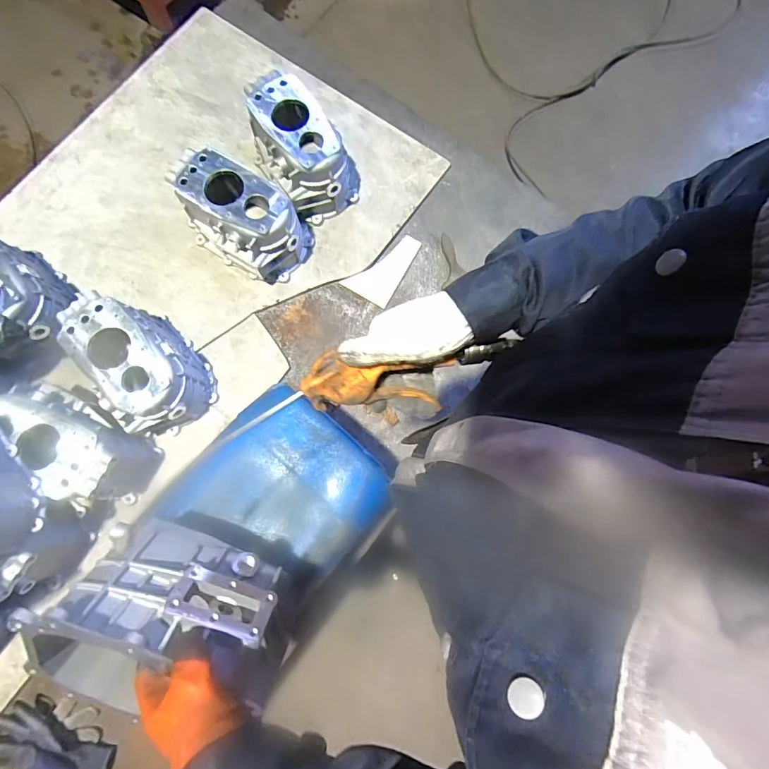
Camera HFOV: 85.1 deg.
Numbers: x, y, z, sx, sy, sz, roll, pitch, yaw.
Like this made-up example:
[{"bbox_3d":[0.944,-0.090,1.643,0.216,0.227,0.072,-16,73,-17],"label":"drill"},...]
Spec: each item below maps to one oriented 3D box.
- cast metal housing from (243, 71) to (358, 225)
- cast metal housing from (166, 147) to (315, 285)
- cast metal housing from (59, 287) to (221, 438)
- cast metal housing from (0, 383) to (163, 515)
[{"bbox_3d":[-0.176,-0.527,0.933,0.190,0.164,0.253,-32,79,-8],"label":"cast metal housing"},{"bbox_3d":[-0.302,-0.354,0.896,0.263,0.165,0.170,26,78,5],"label":"cast metal housing"},{"bbox_3d":[-0.478,-0.046,0.825,0.166,0.163,0.269,-38,80,-9],"label":"cast metal housing"},{"bbox_3d":[-0.575,0.111,0.789,0.230,0.171,0.130,30,78,6],"label":"cast metal housing"}]

